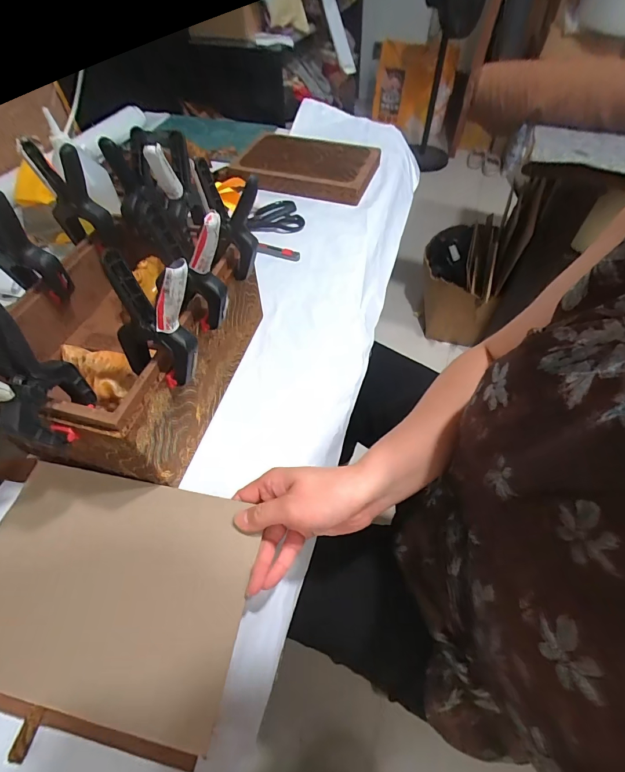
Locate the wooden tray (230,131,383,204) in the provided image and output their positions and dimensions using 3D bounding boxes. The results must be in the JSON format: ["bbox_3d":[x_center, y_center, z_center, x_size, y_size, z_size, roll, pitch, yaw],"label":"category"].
[{"bbox_3d":[-0.013,-0.450,0.735,0.283,0.045,0.180,19,56,14],"label":"wooden tray"}]

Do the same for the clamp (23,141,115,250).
[{"bbox_3d":[-0.253,-0.197,0.385,0.055,0.095,0.027,24,58,17],"label":"clamp"}]

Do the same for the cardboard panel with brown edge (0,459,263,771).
[{"bbox_3d":[-0.180,0.170,0.311,0.245,0.010,0.179,10,60,8],"label":"cardboard panel with brown edge"}]

